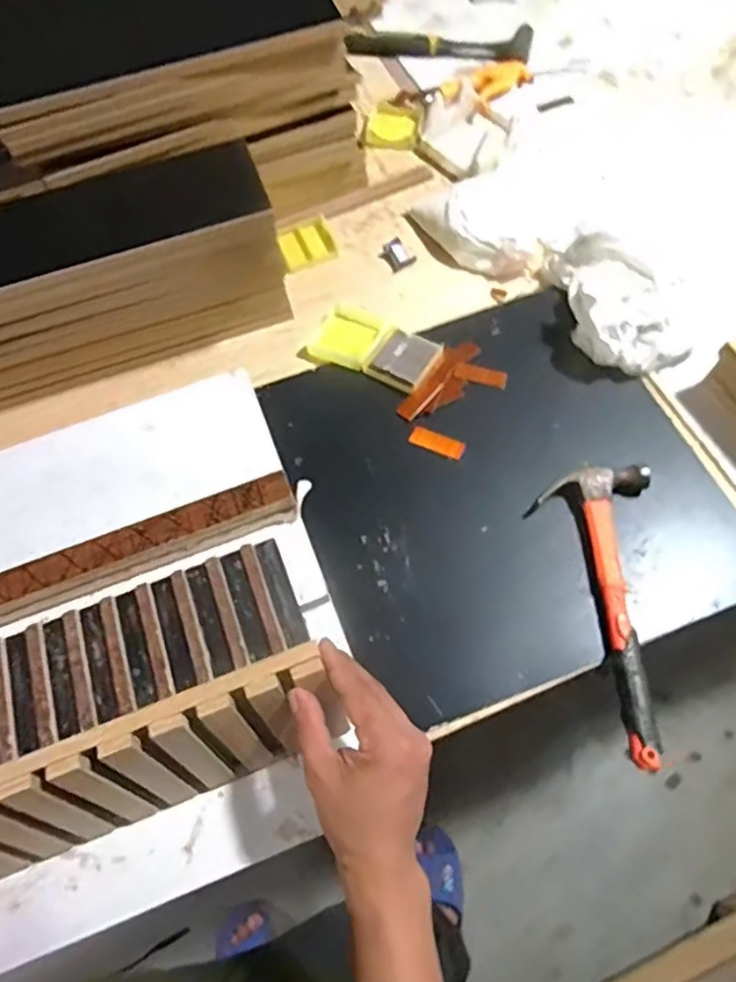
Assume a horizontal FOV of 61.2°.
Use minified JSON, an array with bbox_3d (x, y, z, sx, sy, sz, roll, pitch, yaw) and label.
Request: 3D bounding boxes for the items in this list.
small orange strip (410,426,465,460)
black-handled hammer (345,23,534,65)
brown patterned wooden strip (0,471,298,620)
[{"bbox_3d":[0.069,-0.048,0.616,0.054,0.006,0.020,21,67,13],"label":"small orange strip"},{"bbox_3d":[0.102,-0.645,0.898,0.261,0.027,0.068,8,64,8],"label":"black-handled hammer"},{"bbox_3d":[-0.354,0.107,0.519,0.607,0.030,0.035,-21,64,-7],"label":"brown patterned wooden strip"}]

